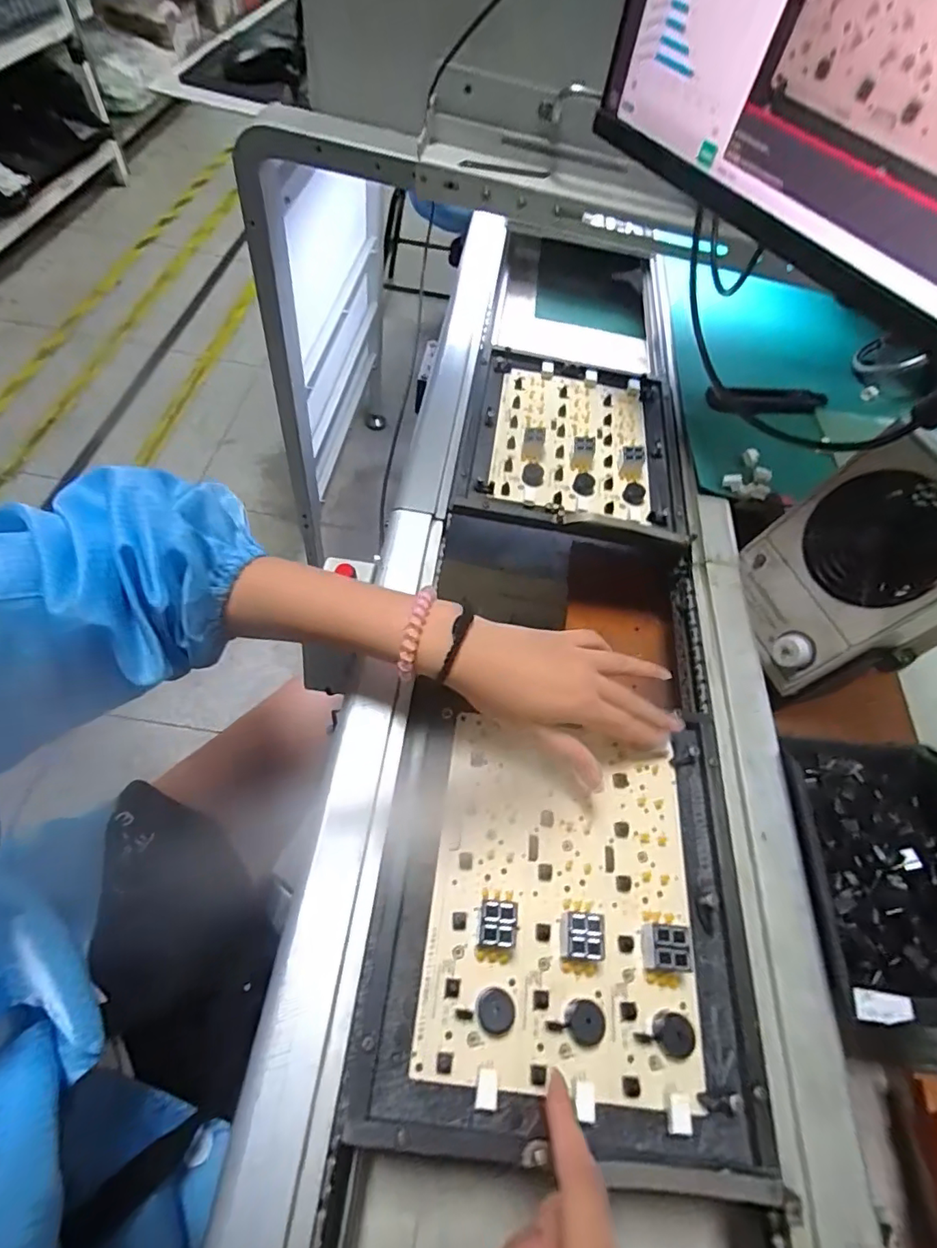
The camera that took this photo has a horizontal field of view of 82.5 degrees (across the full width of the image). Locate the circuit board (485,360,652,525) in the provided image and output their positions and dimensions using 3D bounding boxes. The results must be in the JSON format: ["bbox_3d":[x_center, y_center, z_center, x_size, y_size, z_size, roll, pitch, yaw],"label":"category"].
[{"bbox_3d":[0.112,-0.200,0.581,0.162,0.025,0.223,10,51,-3],"label":"circuit board"}]

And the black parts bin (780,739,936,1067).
[{"bbox_3d":[0.311,0.172,0.379,0.150,0.062,0.186,10,51,-3],"label":"black parts bin"}]

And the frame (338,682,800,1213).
[{"bbox_3d":[0.060,0.171,0.339,0.234,0.013,0.256,8,58,2],"label":"frame"}]

